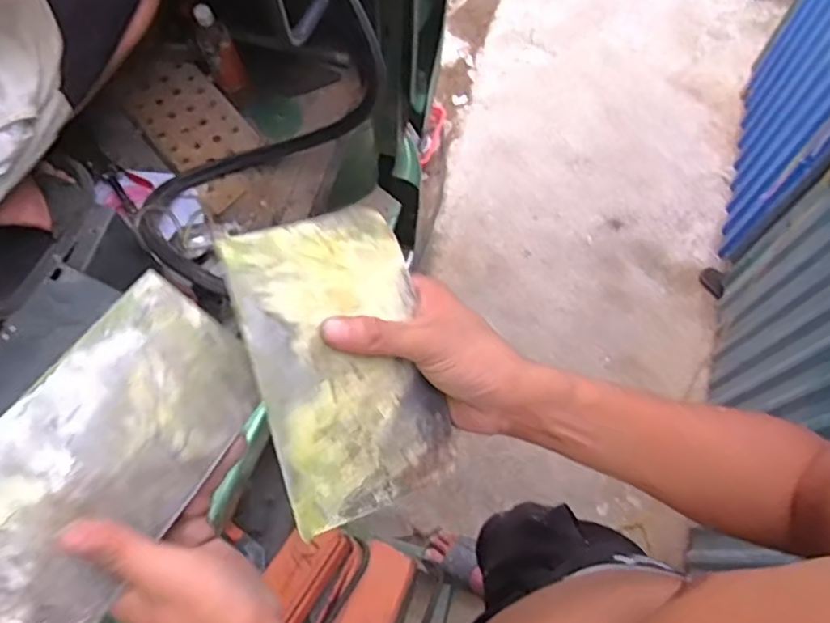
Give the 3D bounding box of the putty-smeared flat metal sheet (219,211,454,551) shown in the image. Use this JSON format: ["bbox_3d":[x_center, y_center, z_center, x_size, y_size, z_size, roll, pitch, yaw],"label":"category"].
[{"bbox_3d":[-0.039,0.030,0.374,0.101,0.004,0.168,-17,91,-24],"label":"putty-smeared flat metal sheet"}]

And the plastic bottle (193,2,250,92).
[{"bbox_3d":[-0.372,-0.496,1.238,0.066,0.195,0.060,-23,72,-8],"label":"plastic bottle"}]

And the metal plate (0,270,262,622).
[{"bbox_3d":[-0.164,0.079,0.335,0.098,0.007,0.195,42,56,-14],"label":"metal plate"}]

